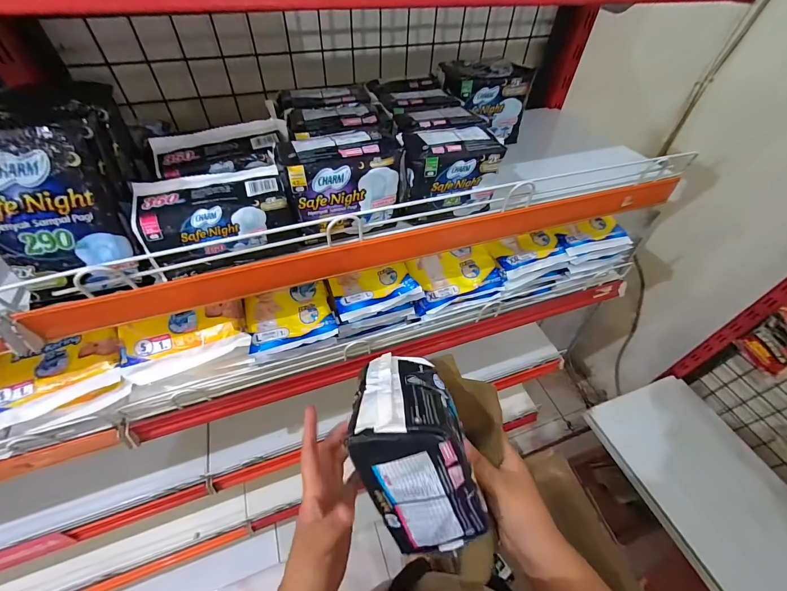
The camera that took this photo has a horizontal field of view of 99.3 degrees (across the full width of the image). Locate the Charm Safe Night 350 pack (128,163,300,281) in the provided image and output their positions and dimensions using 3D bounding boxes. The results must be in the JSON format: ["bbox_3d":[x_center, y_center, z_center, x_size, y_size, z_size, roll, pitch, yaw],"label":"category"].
[{"bbox_3d":[-0.182,-0.080,0.357,0.141,0.071,0.066,-15,52,-14],"label":"Charm Safe Night 350 pack"}]

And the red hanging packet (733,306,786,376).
[{"bbox_3d":[0.830,0.100,0.718,0.034,0.131,0.098,-4,50,-5],"label":"red hanging packet"}]

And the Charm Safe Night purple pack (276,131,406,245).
[{"bbox_3d":[-0.050,-0.121,0.376,0.131,0.093,0.059,-10,51,-10],"label":"Charm Safe Night purple pack"}]

